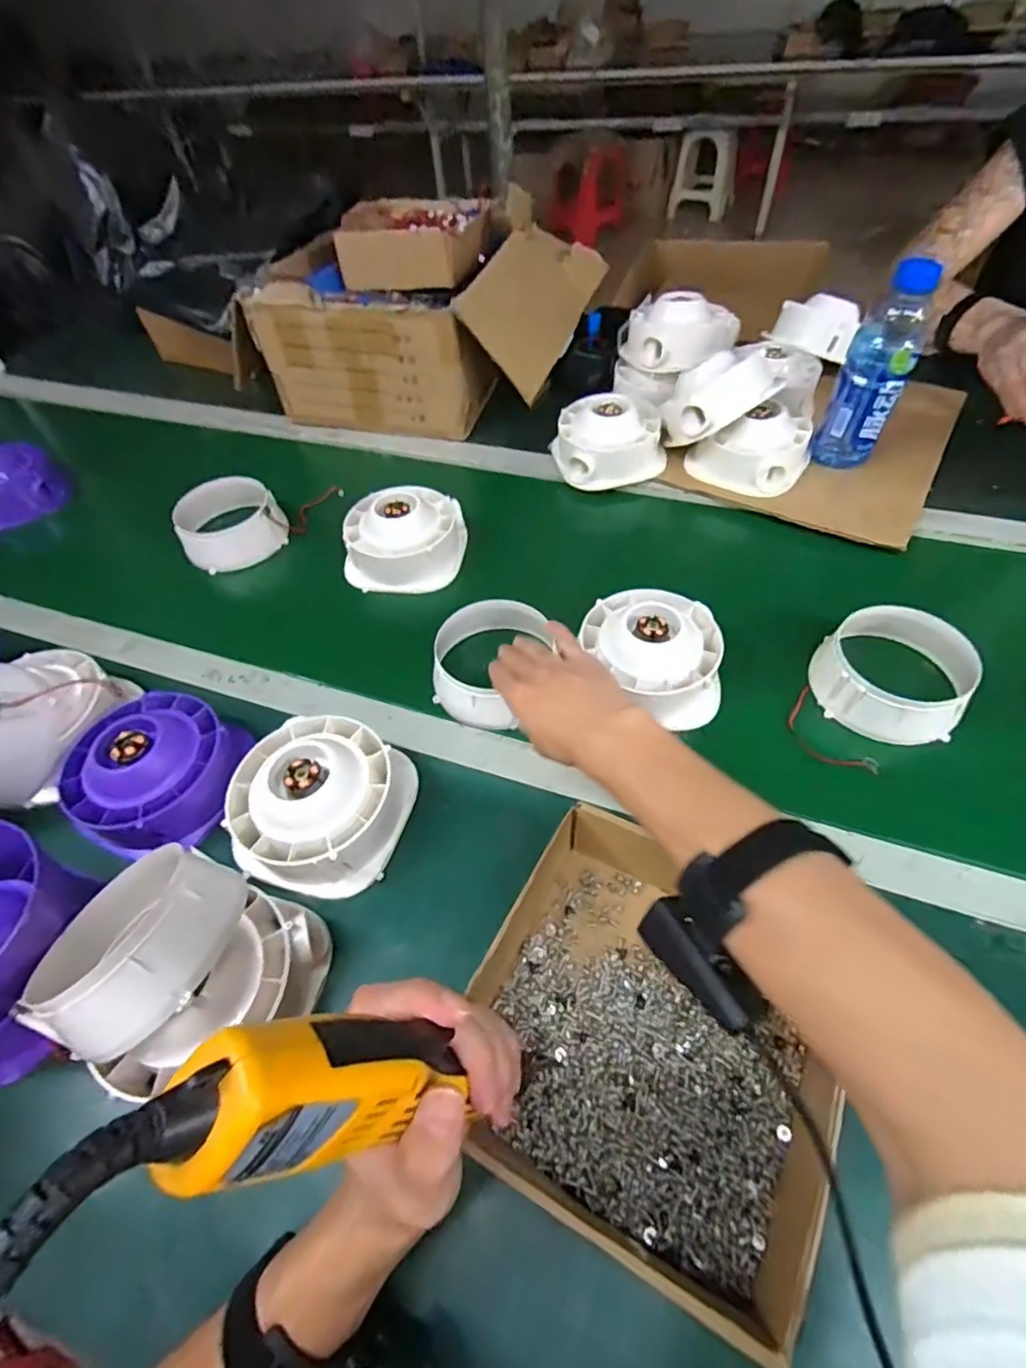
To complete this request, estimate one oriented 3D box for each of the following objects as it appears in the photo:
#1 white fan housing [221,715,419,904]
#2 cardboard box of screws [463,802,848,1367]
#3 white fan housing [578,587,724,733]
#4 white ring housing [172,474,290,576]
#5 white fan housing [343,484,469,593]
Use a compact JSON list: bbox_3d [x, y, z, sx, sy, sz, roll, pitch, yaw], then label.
[{"bbox_3d":[-0.159,0.092,0.470,0.132,0.063,0.133,11,54,11],"label":"white fan housing"},{"bbox_3d":[0.079,0.210,0.355,0.213,0.073,0.207,24,58,20],"label":"cardboard box of screws"},{"bbox_3d":[0.136,-0.036,0.545,0.139,0.058,0.118,30,60,24],"label":"white fan housing"},{"bbox_3d":[-0.358,-0.203,0.722,0.115,0.057,0.119,-33,58,-20],"label":"white ring housing"},{"bbox_3d":[-0.127,-0.179,0.674,0.135,0.065,0.111,-5,53,0],"label":"white fan housing"}]

